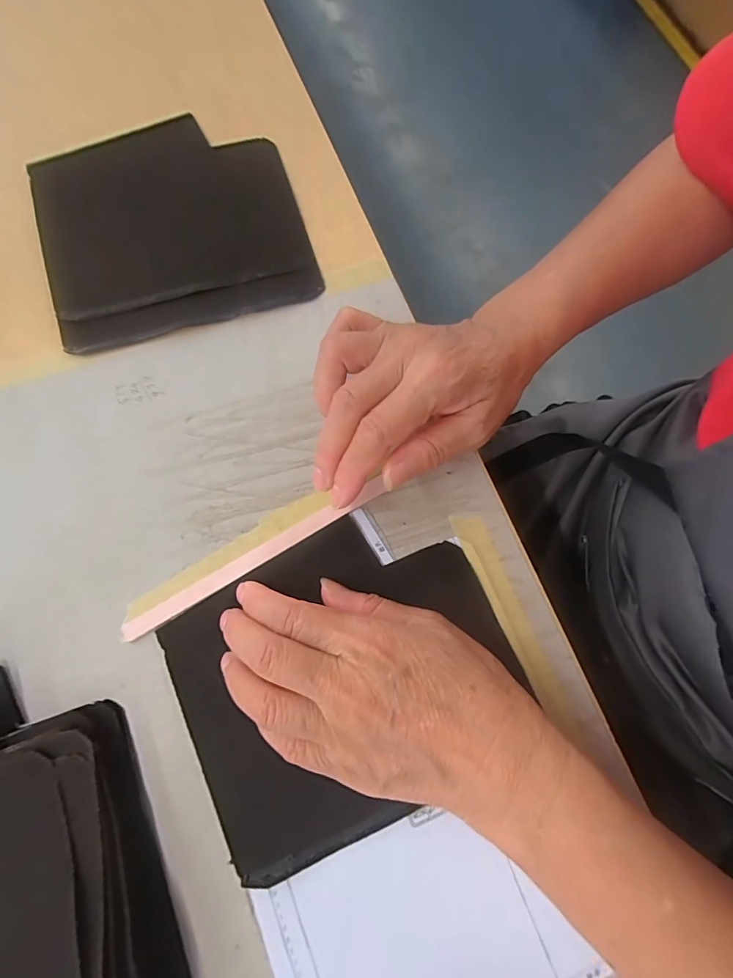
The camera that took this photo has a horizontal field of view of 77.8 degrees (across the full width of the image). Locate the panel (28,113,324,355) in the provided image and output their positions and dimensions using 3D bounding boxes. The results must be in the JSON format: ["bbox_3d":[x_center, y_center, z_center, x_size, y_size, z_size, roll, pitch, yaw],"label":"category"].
[{"bbox_3d":[-0.132,-0.180,0.309,0.168,0.012,0.156,-17,76,-5],"label":"panel"}]

